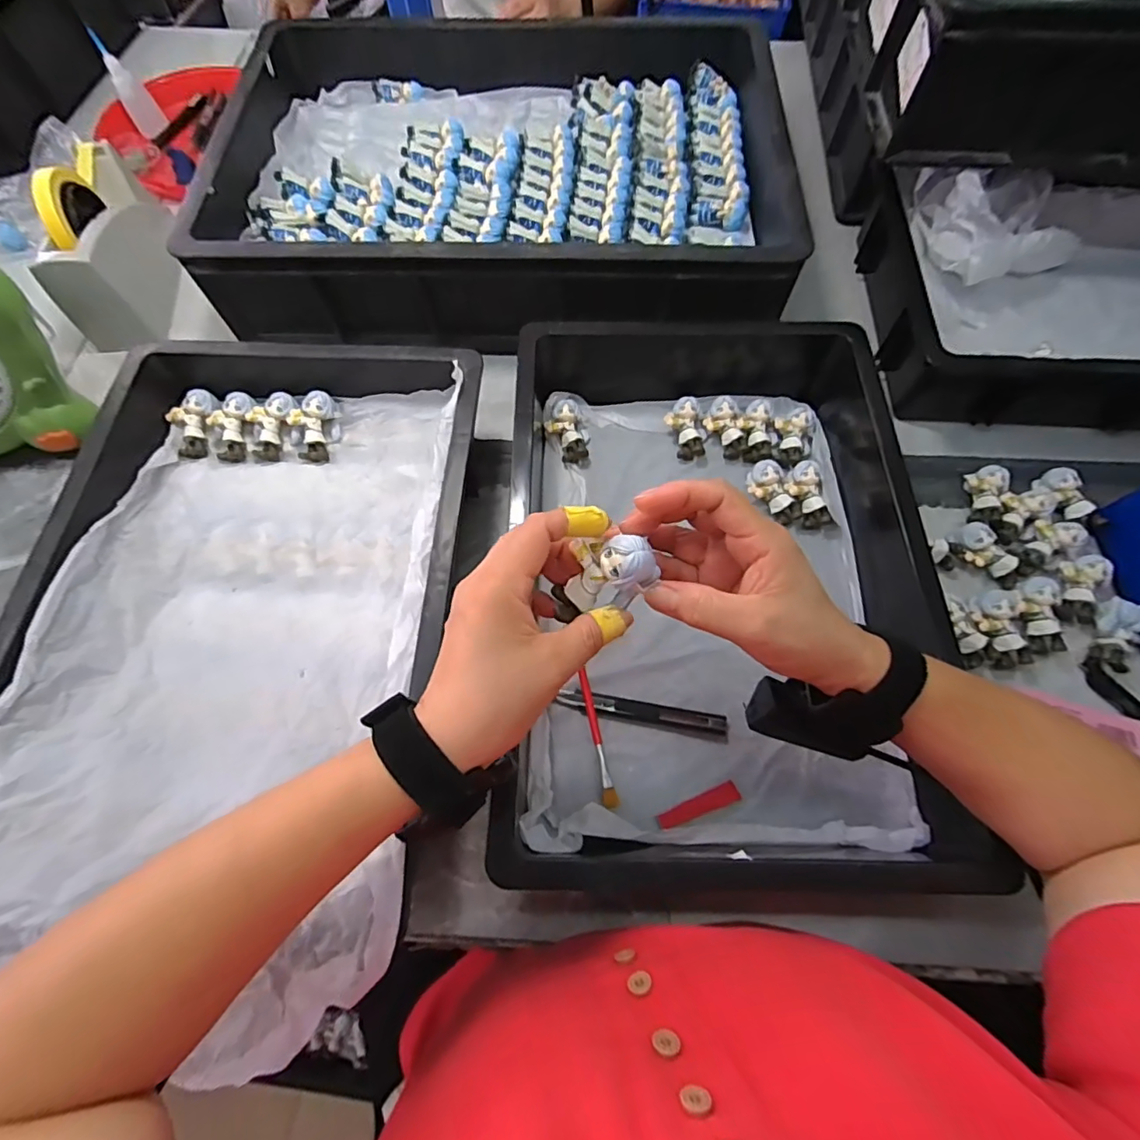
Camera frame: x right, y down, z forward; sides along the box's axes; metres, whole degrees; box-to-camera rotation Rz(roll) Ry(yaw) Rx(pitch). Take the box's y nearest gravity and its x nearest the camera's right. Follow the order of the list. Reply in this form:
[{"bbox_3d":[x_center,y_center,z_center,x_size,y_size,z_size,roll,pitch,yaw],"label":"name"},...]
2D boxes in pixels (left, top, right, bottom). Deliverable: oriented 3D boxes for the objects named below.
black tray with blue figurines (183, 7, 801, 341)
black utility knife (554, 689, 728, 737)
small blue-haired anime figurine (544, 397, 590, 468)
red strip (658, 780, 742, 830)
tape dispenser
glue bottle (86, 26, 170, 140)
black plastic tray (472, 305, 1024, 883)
[{"bbox_3d":[-0.069,-0.445,0.606,0.588,0.099,0.408,3,67,2],"label":"black tray with blue figurines"},{"bbox_3d":[0.057,0.113,0.428,0.134,0.006,0.016,10,67,5],"label":"black utility knife"},{"bbox_3d":[-0.001,-0.137,0.536,0.040,0.027,0.065,-15,67,-6],"label":"small blue-haired anime figurine"},{"bbox_3d":[0.096,0.176,0.399,0.063,0.007,0.014,-20,68,-8],"label":"red strip"},{"bbox_3d":[-0.522,-0.372,0.596,0.094,0.123,0.195,-15,67,-6],"label":"tape dispenser"},{"bbox_3d":[-0.604,-0.661,0.731,0.040,0.108,0.023,-36,48,-14],"label":"glue bottle"},{"bbox_3d":[0.116,-0.022,0.454,0.321,0.091,0.499,0,67,1],"label":"black plastic tray"}]

